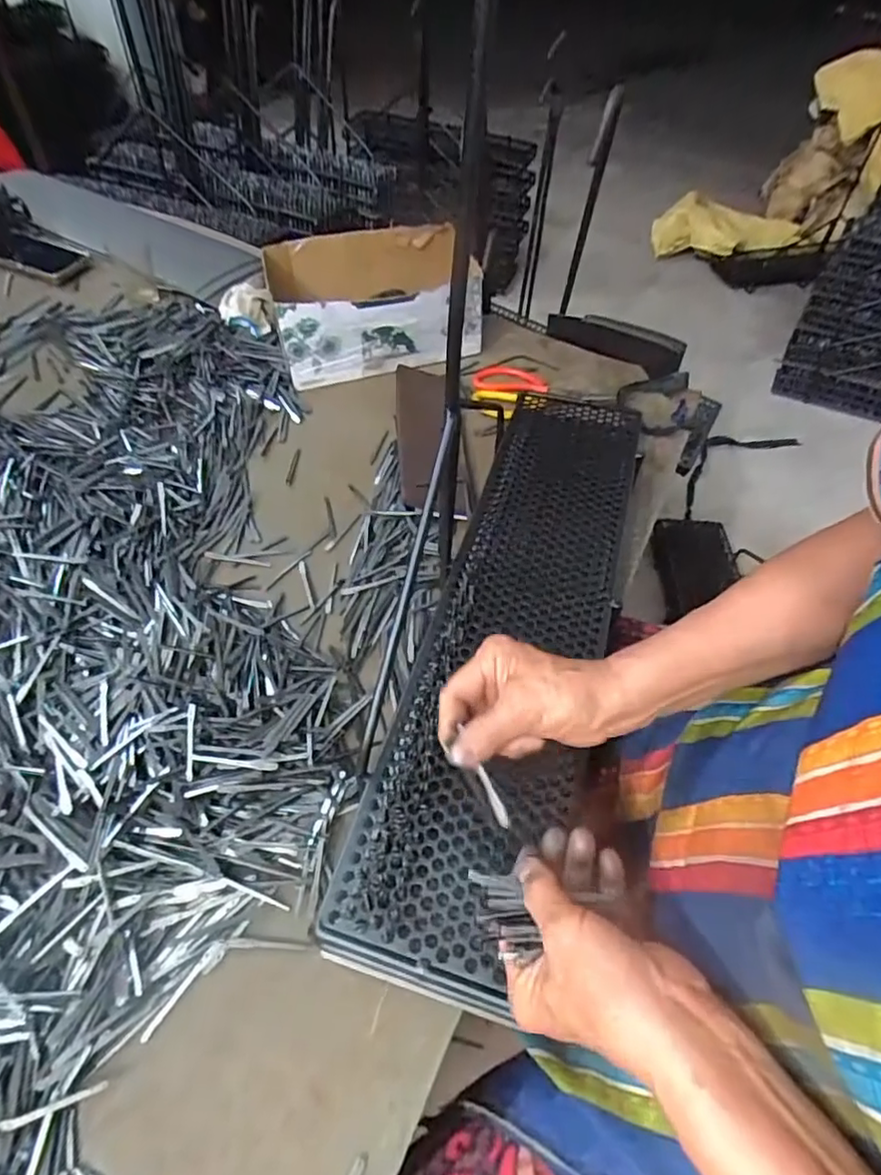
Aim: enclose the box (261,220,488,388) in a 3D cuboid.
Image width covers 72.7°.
[{"bbox_3d":[-0.100,-0.418,0.859,0.276,0.112,0.236,-8,52,-10],"label":"box"}]

